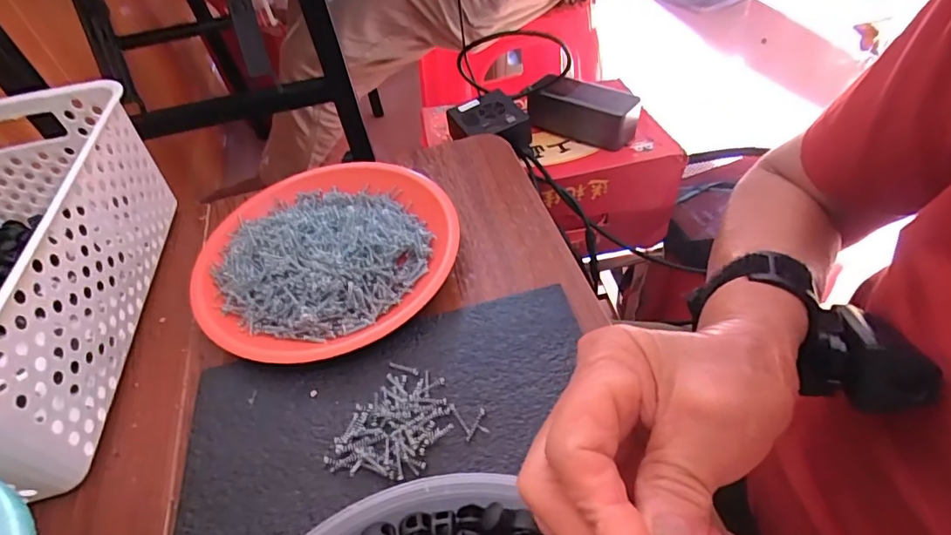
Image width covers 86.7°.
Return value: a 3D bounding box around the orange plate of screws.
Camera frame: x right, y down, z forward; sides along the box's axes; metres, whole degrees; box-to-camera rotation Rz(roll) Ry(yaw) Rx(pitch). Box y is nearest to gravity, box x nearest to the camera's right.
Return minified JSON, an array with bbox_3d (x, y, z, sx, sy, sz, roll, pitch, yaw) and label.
[{"bbox_3d":[-0.112,-0.015,0.383,0.184,0.025,0.192,-3,49,3],"label":"orange plate of screws"}]

